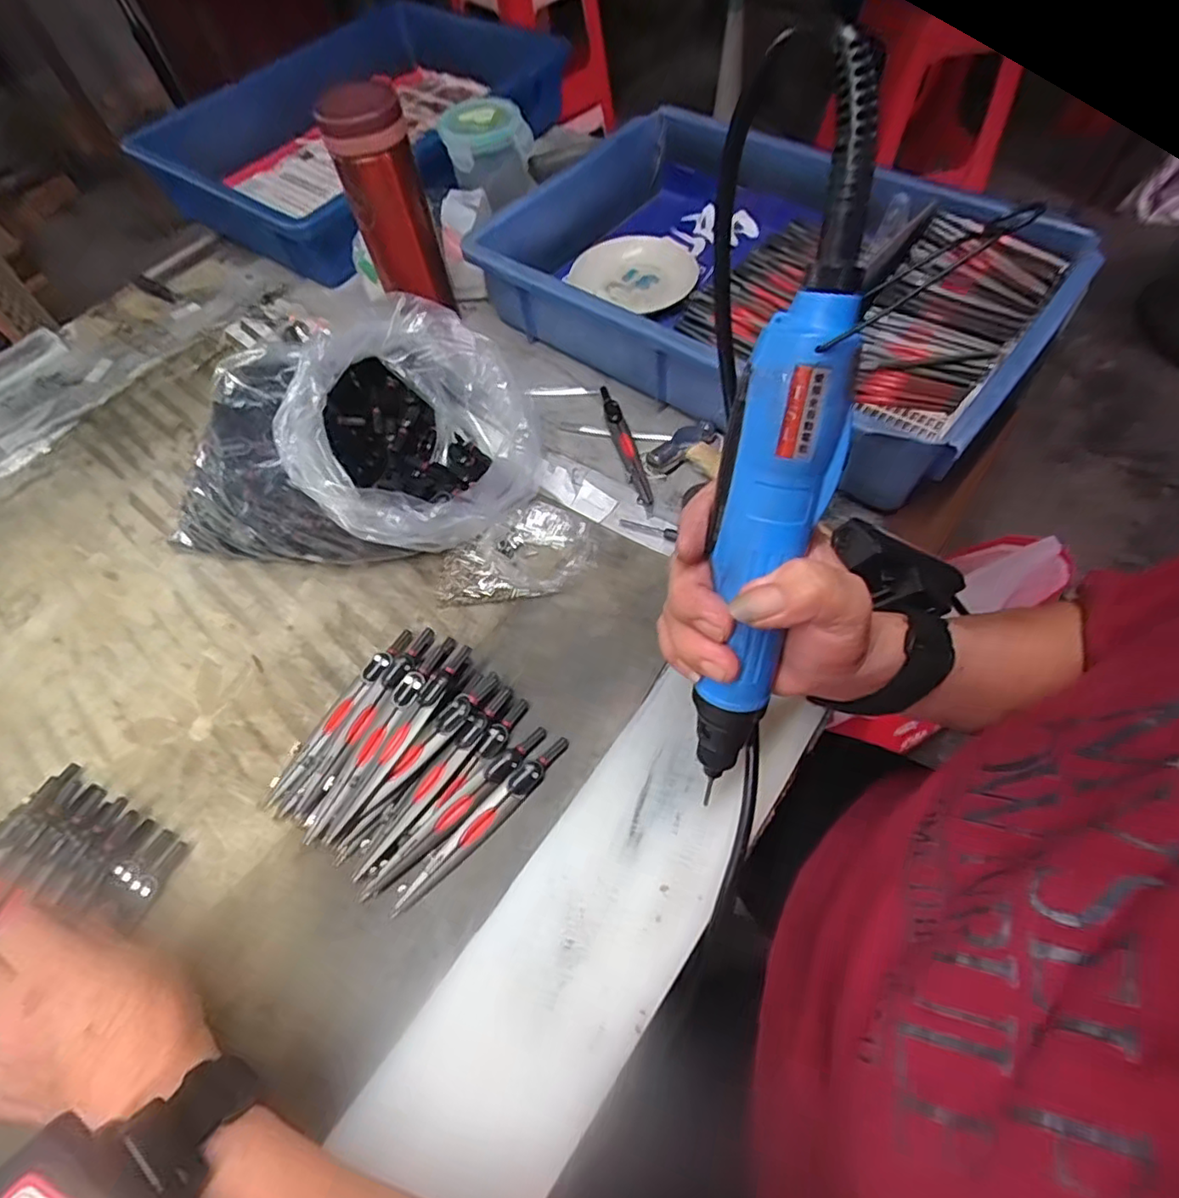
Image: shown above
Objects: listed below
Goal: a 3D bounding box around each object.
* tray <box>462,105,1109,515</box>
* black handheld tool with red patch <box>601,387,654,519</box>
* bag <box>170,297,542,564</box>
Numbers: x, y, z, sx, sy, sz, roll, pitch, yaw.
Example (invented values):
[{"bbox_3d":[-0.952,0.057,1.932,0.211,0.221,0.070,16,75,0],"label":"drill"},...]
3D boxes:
[{"bbox_3d":[0.137,-0.293,0.553,0.495,0.093,0.320,37,66,25],"label":"tray"},{"bbox_3d":[0.029,-0.123,0.498,0.014,0.011,0.137,-13,57,-4],"label":"black handheld tool with red patch"},{"bbox_3d":[-0.166,-0.126,0.461,0.245,0.112,0.197,10,60,10],"label":"bag"}]

